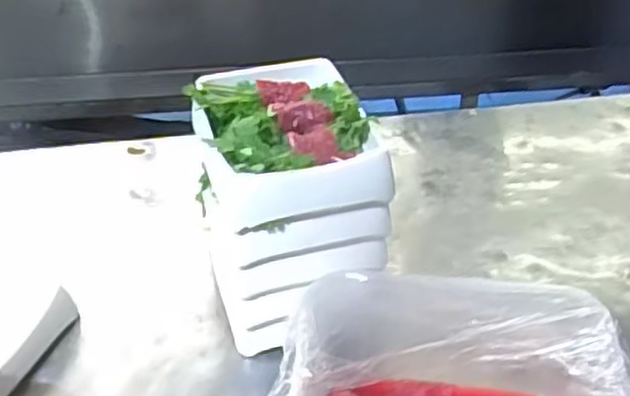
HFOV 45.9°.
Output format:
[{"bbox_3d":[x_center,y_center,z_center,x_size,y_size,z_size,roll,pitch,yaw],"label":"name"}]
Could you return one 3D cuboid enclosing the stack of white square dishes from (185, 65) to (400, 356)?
[{"bbox_3d":[-0.025,0.004,0.623,0.120,0.184,0.148,-12,40,-15],"label":"stack of white square dishes"}]

